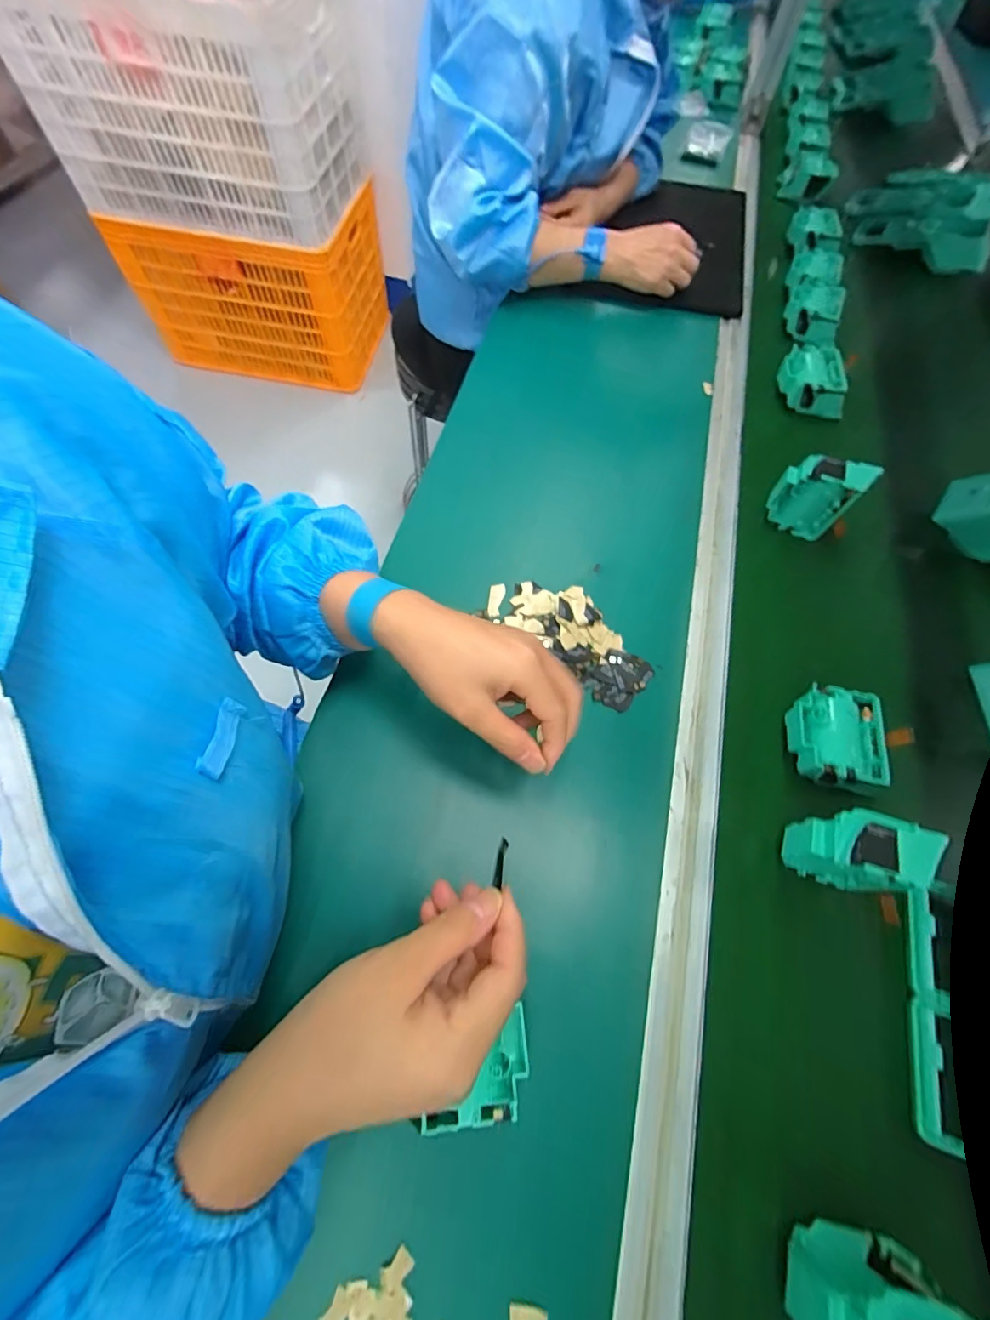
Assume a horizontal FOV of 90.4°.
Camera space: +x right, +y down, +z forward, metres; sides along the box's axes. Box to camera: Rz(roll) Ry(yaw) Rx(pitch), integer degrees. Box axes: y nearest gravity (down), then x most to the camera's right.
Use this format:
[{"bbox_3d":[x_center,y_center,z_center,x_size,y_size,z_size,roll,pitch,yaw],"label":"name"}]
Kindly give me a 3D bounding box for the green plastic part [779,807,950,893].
[{"bbox_3d":[0.253,0.136,0.352,0.079,0.069,0.043,14,64,5],"label":"green plastic part"}]

